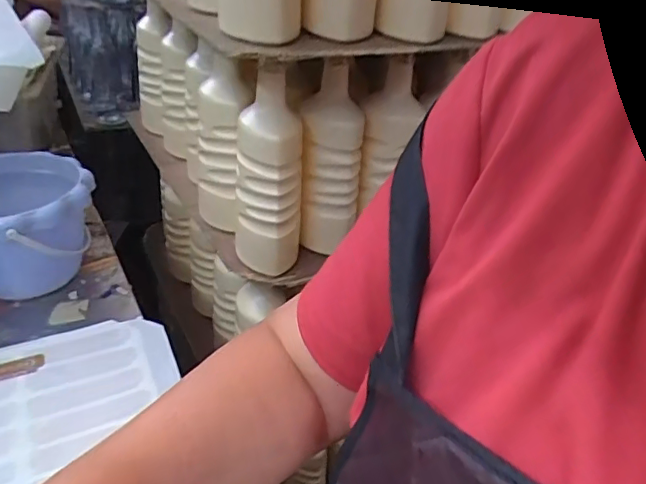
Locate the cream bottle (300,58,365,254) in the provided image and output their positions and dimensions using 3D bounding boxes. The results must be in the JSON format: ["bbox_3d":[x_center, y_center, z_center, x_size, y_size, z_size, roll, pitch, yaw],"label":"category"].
[{"bbox_3d":[0.011,-0.093,0.642,0.063,0.208,0.072,6,34,4],"label":"cream bottle"}]

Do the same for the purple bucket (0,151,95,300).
[{"bbox_3d":[-0.329,-0.011,0.606,0.151,0.118,0.158,2,34,-1],"label":"purple bucket"}]

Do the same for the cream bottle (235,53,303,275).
[{"bbox_3d":[-0.058,-0.060,0.618,0.073,0.238,0.067,0,32,-10],"label":"cream bottle"}]

